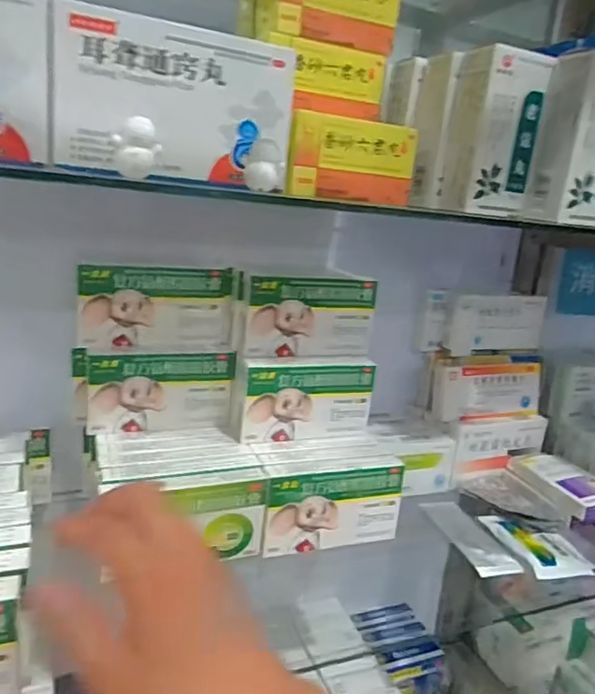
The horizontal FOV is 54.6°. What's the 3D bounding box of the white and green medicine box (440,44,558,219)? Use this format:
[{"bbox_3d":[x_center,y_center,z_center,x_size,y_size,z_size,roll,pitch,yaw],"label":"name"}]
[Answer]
[{"bbox_3d":[0.160,-0.172,0.469,0.064,0.119,0.040,1,16,-19],"label":"white and green medicine box"}]

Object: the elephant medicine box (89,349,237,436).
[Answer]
[{"bbox_3d":[-0.126,0.039,0.536,0.129,0.077,0.027,0,16,-21],"label":"elephant medicine box"}]

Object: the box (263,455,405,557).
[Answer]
[{"bbox_3d":[0.030,0.138,0.514,0.129,0.075,0.028,0,16,-21],"label":"box"}]

